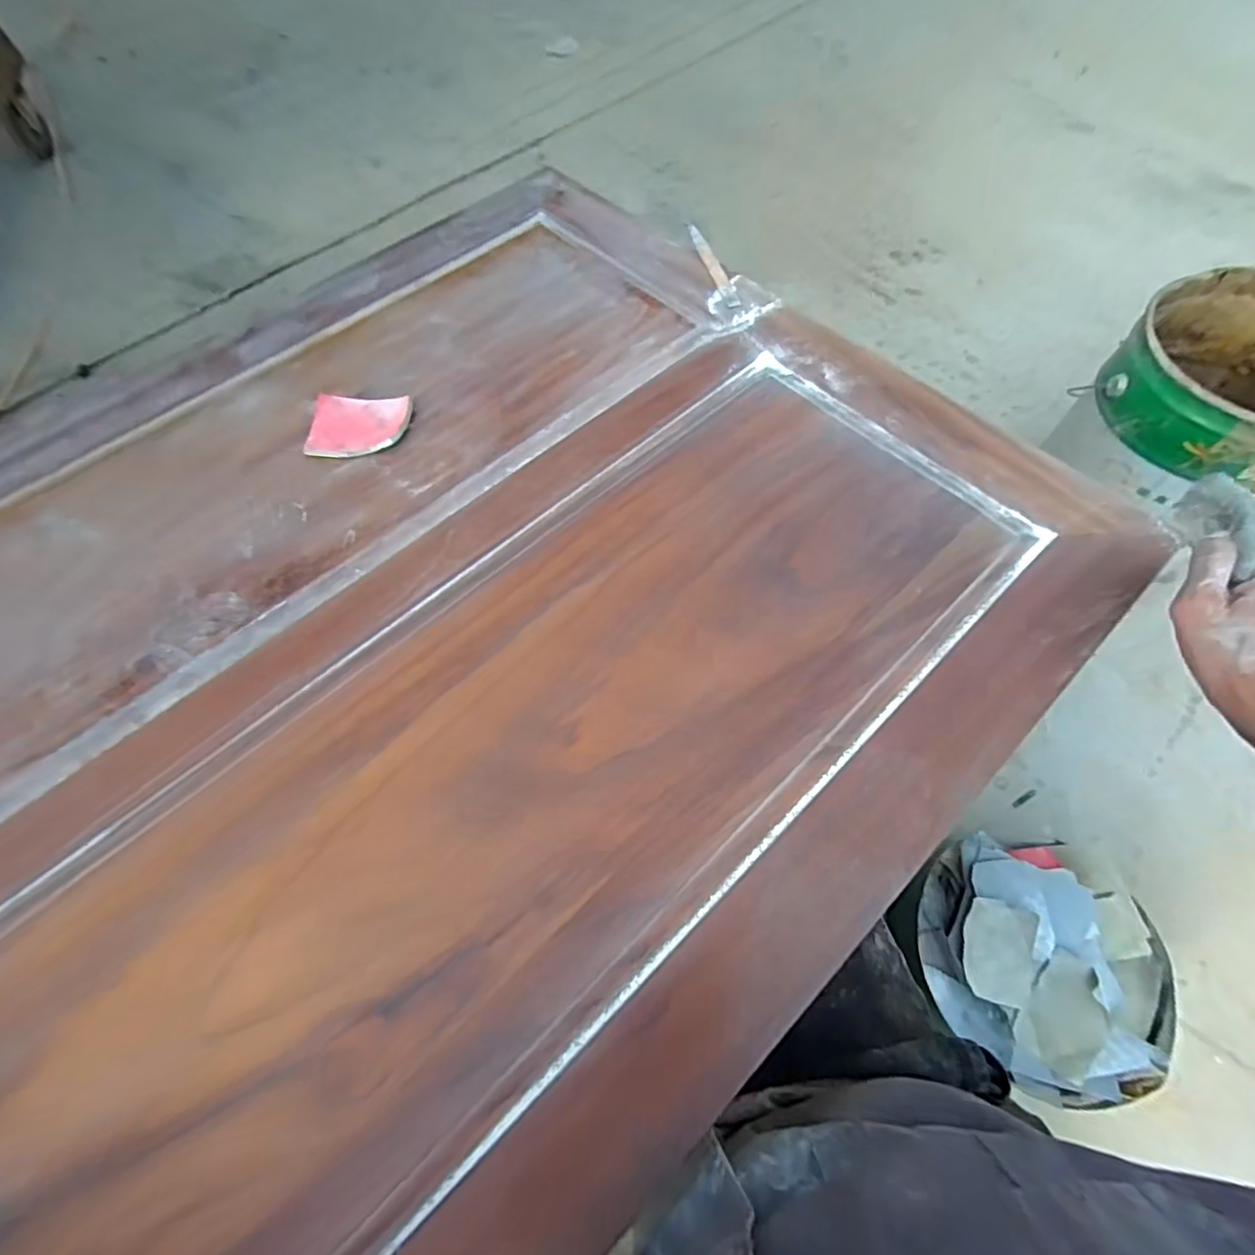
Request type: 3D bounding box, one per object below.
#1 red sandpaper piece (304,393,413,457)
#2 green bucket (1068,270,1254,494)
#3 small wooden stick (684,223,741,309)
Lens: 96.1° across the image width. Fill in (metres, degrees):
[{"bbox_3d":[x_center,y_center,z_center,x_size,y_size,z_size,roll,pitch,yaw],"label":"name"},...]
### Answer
[{"bbox_3d":[-0.276,-0.208,0.582,0.096,0.012,0.079,-2,66,1],"label":"red sandpaper piece"},{"bbox_3d":[0.767,-0.299,0.720,0.271,0.146,0.274,-35,71,-15],"label":"green bucket"},{"bbox_3d":[0.101,-0.438,0.679,0.019,0.009,0.165,-14,66,-5],"label":"small wooden stick"}]

